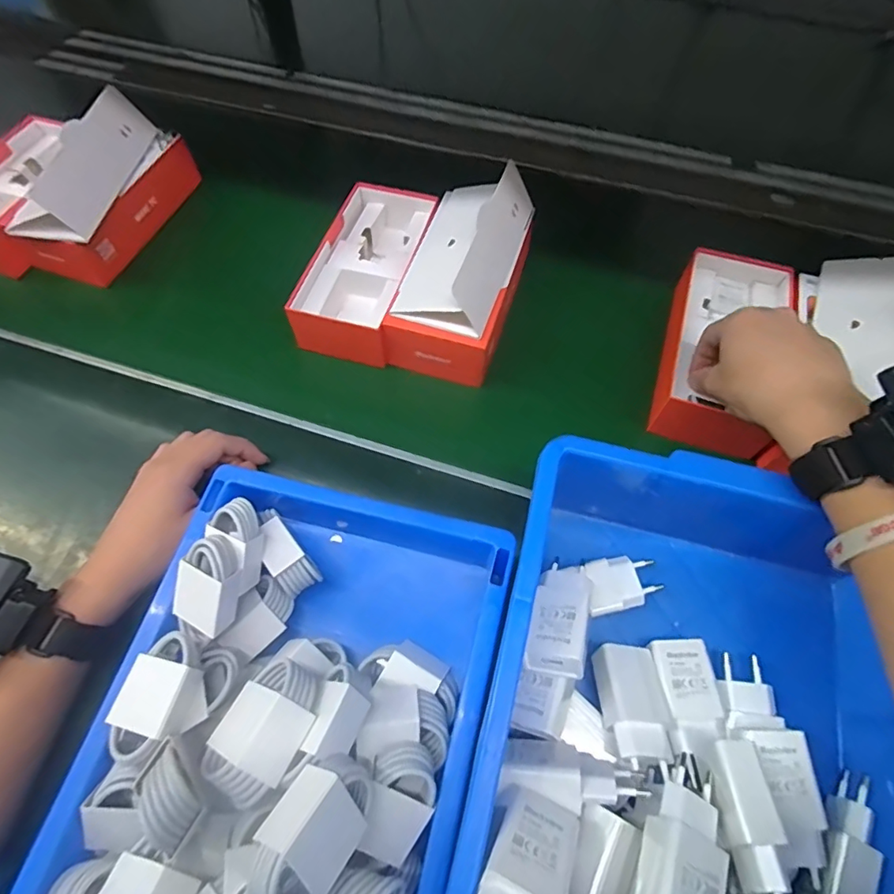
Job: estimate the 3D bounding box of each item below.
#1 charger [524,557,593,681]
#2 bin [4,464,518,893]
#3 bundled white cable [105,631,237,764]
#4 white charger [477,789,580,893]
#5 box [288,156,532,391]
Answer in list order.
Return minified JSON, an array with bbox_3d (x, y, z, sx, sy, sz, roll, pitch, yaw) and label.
[{"bbox_3d":[0.072,0.104,0.330,0.034,0.027,0.074,16,44,8],"label":"charger"},{"bbox_3d":[-0.096,0.170,0.289,0.197,0.100,0.309,14,63,7],"label":"bin"},{"bbox_3d":[-0.153,0.141,0.292,0.042,0.034,0.061,8,65,28],"label":"bundled white cable"},{"bbox_3d":[0.036,0.201,0.234,0.039,0.022,0.079,26,36,13],"label":"white charger"},{"bbox_3d":[-0.025,-0.175,0.482,0.194,0.097,0.196,15,63,7],"label":"box"}]

